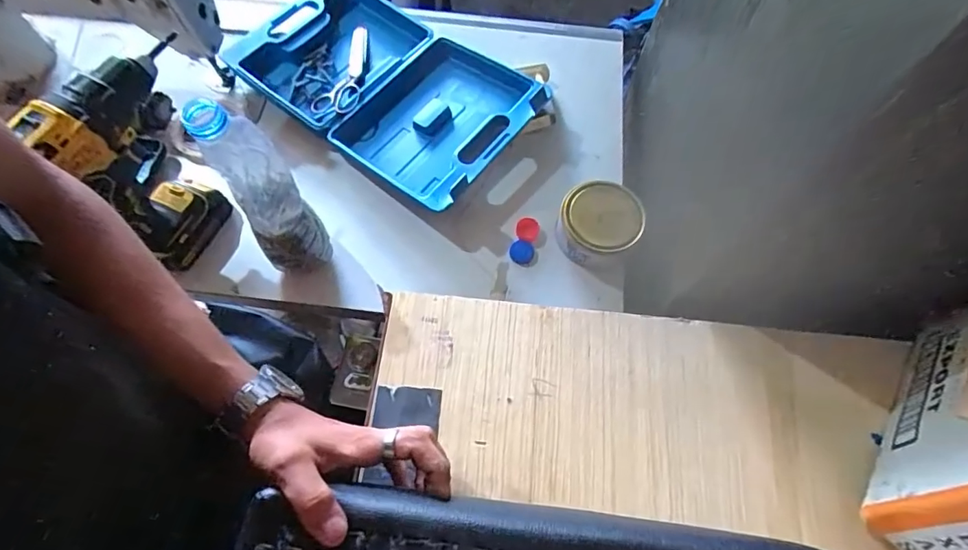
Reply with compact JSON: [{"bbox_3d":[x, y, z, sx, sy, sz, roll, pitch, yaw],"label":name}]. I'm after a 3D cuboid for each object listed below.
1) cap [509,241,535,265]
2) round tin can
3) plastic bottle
[{"bbox_3d":[0.049,-0.029,0.636,0.031,0.011,0.030,1,67,-2],"label":"cap"},{"bbox_3d":[0.146,-0.065,0.632,0.095,0.042,0.103,1,67,-2],"label":"round tin can"},{"bbox_3d":[-0.218,-0.070,0.509,0.069,0.267,0.071,-30,71,-14],"label":"plastic bottle"}]

